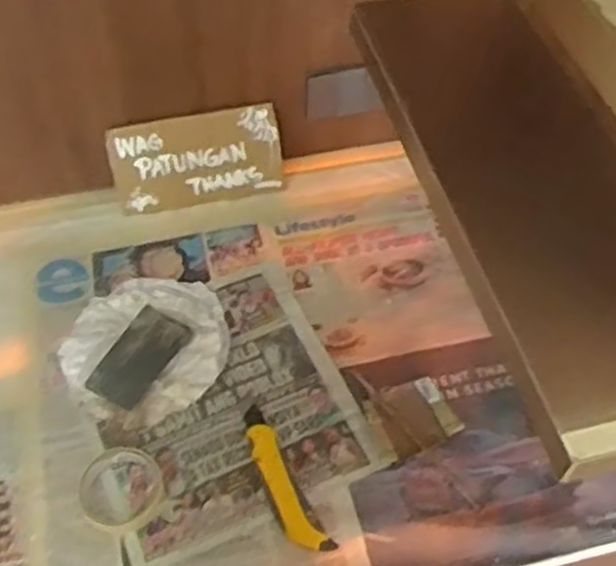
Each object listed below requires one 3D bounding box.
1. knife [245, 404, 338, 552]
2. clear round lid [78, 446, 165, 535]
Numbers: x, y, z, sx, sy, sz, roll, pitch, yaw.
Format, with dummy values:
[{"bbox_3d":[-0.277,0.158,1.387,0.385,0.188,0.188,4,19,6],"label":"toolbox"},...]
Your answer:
[{"bbox_3d":[-0.029,0.207,0.827,0.036,0.021,0.169,-24,57,-18],"label":"knife"},{"bbox_3d":[-0.193,0.215,0.826,0.089,0.016,0.090,0,53,0],"label":"clear round lid"}]

